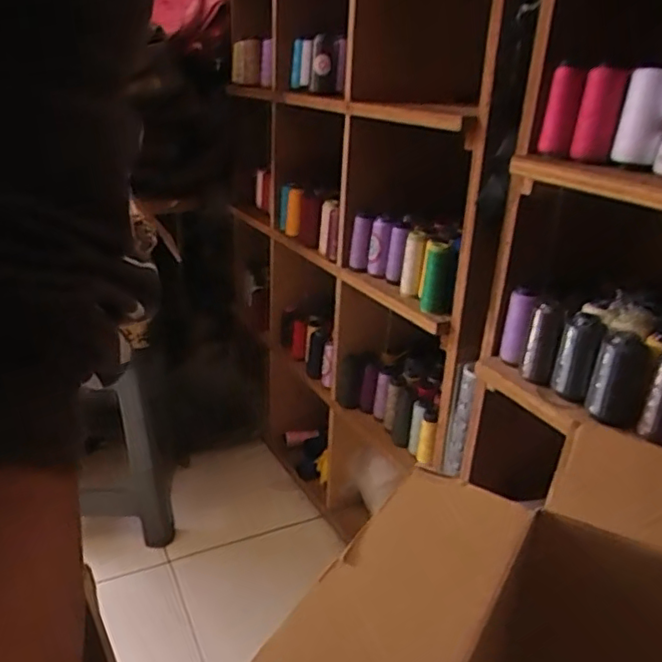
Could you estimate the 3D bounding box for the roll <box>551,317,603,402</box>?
[{"bbox_3d":[0.309,0.035,0.773,0.040,0.109,0.035,12,25,20],"label":"roll"}]

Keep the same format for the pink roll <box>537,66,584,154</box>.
[{"bbox_3d":[0.274,-0.263,0.732,0.033,0.094,0.033,5,24,7],"label":"pink roll"}]

